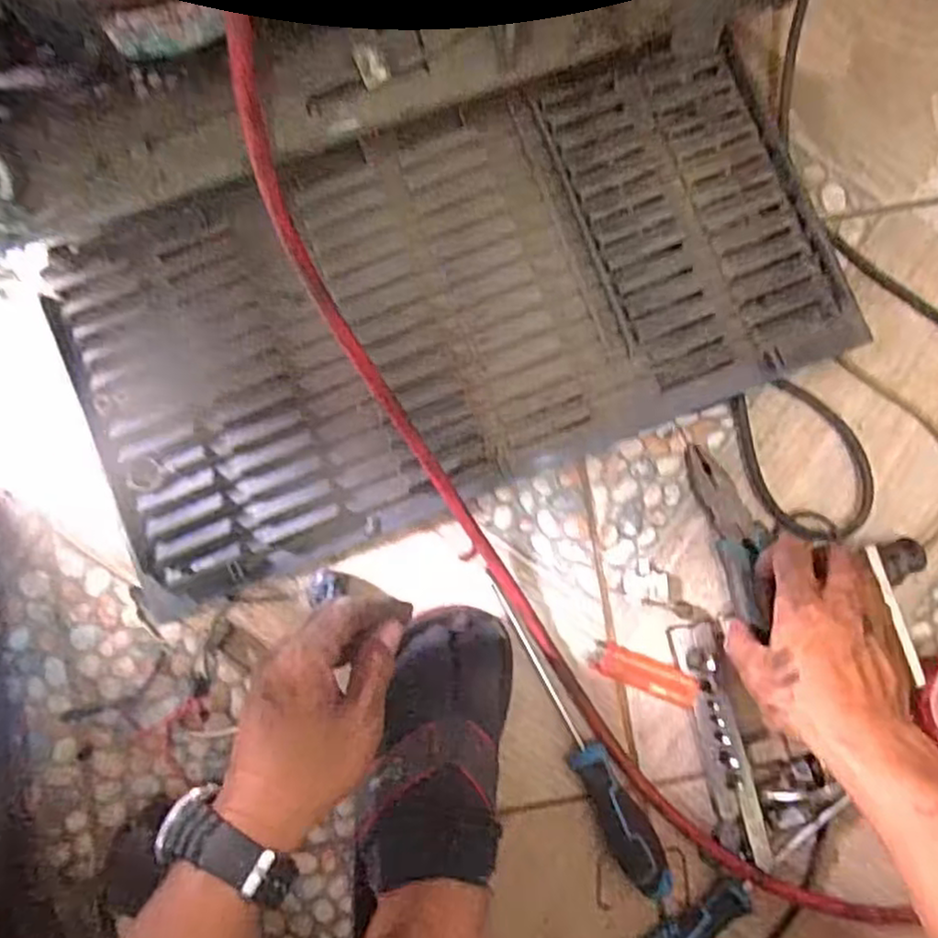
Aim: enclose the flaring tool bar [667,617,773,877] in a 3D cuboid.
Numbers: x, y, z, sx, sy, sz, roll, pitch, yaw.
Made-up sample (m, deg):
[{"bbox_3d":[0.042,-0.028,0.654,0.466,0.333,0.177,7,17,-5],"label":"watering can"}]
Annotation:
[{"bbox_3d":[0.181,0.196,0.513,0.030,0.031,0.166,-12,89,-2],"label":"flaring tool bar"}]

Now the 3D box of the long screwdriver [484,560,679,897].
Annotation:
[{"bbox_3d":[0.079,0.199,0.511,0.037,0.035,0.269,-29,89,-2],"label":"long screwdriver"}]

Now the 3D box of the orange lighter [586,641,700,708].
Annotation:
[{"bbox_3d":[0.128,0.149,0.518,0.078,0.017,0.023,18,88,18],"label":"orange lighter"}]

